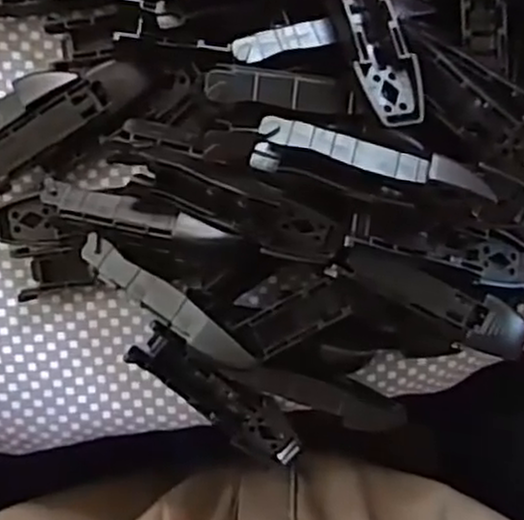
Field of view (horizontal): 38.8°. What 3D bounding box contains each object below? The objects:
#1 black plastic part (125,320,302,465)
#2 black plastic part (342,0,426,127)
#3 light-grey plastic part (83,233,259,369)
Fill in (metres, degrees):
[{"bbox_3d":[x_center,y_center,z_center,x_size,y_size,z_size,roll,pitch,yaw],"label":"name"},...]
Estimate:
[{"bbox_3d":[-0.015,0.049,0.266,0.069,0.013,0.018,39,90,-2],"label":"black plastic part"},{"bbox_3d":[0.033,-0.073,0.224,0.019,0.007,0.070,-12,77,-2],"label":"black plastic part"},{"bbox_3d":[-0.031,0.014,0.238,0.067,0.005,0.011,35,89,17],"label":"light-grey plastic part"}]

